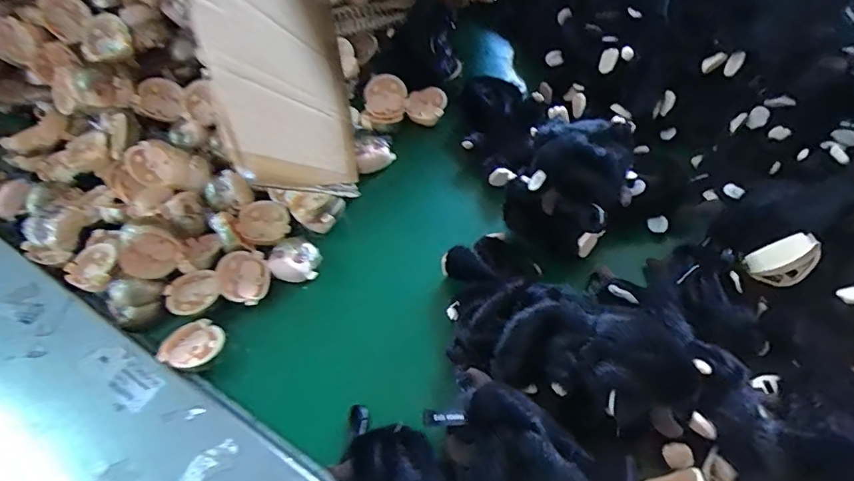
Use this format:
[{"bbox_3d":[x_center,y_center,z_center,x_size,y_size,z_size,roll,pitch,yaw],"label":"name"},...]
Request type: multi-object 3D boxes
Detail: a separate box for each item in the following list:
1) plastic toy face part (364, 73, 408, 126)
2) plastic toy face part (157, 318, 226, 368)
[{"bbox_3d":[-0.046,-0.162,0.565,0.048,0.018,0.053,-9,94,-17],"label":"plastic toy face part"},{"bbox_3d":[-0.211,0.093,0.436,0.045,0.010,0.050,24,48,16],"label":"plastic toy face part"}]

